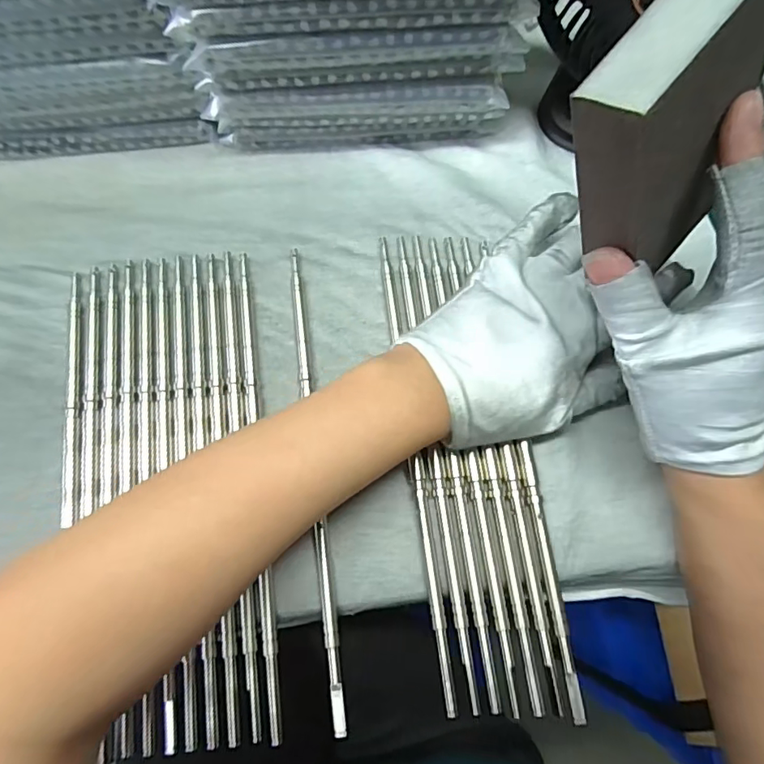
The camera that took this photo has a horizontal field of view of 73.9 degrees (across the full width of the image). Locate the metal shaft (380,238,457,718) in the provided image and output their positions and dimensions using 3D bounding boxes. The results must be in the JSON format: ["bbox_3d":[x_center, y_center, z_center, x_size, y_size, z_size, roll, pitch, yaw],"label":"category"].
[{"bbox_3d":[0.017,0.034,0.283,0.007,0.008,0.260,-7,73,-2],"label":"metal shaft"}]

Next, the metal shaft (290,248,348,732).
[{"bbox_3d":[-0.037,0.043,0.280,0.007,0.008,0.260,-7,73,-3],"label":"metal shaft"}]

